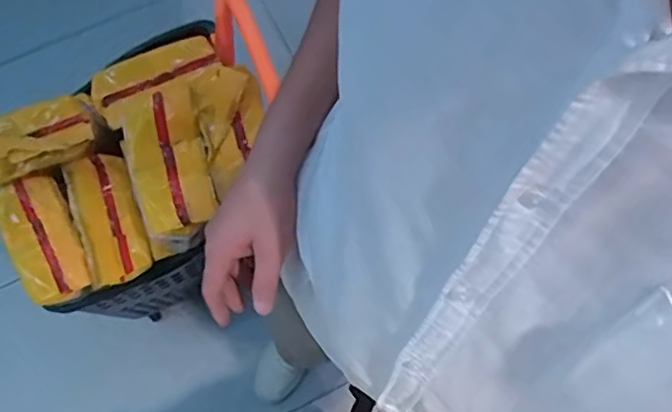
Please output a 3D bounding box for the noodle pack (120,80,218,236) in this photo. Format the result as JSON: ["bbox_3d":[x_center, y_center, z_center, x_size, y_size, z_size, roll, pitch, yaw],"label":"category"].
[{"bbox_3d":[-0.230,-0.065,0.844,0.104,0.056,0.195,-15,74,-5],"label":"noodle pack"}]

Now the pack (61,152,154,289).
[{"bbox_3d":[-0.355,0.020,0.973,0.092,0.050,0.195,-15,88,-5],"label":"pack"}]

